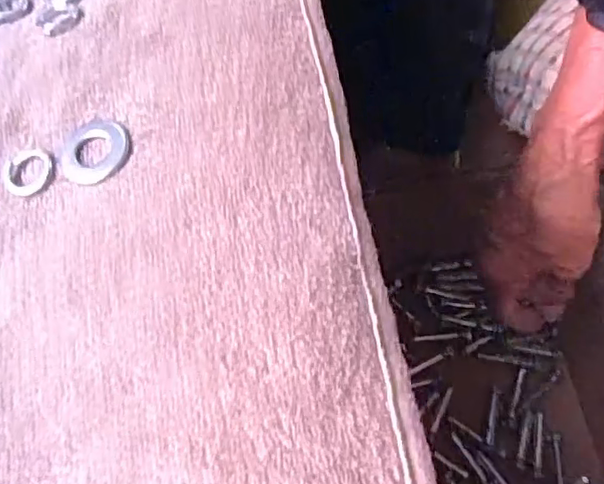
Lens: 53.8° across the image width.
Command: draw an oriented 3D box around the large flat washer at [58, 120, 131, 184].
[{"bbox_3d":[-0.048,-0.022,0.135,0.017,0.004,0.017,-2,67,4],"label":"large flat washer"}]

